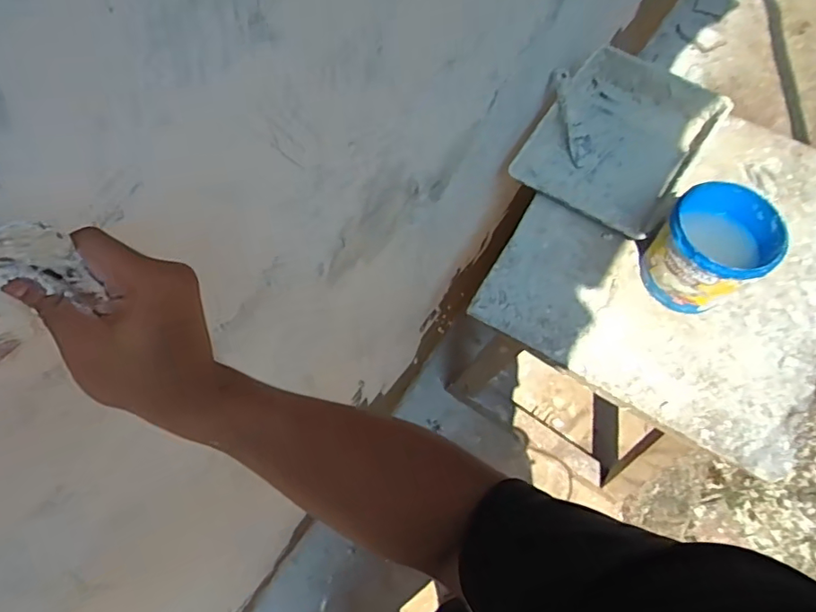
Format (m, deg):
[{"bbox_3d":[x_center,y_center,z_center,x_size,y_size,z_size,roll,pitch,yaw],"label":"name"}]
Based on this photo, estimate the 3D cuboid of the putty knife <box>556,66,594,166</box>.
[{"bbox_3d":[0.319,-0.363,1.072,0.044,0.025,0.191,-11,84,-4],"label":"putty knife"}]

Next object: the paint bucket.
[{"bbox_3d":[0.500,-0.092,0.920,0.163,0.154,0.194,39,71,18],"label":"paint bucket"}]

